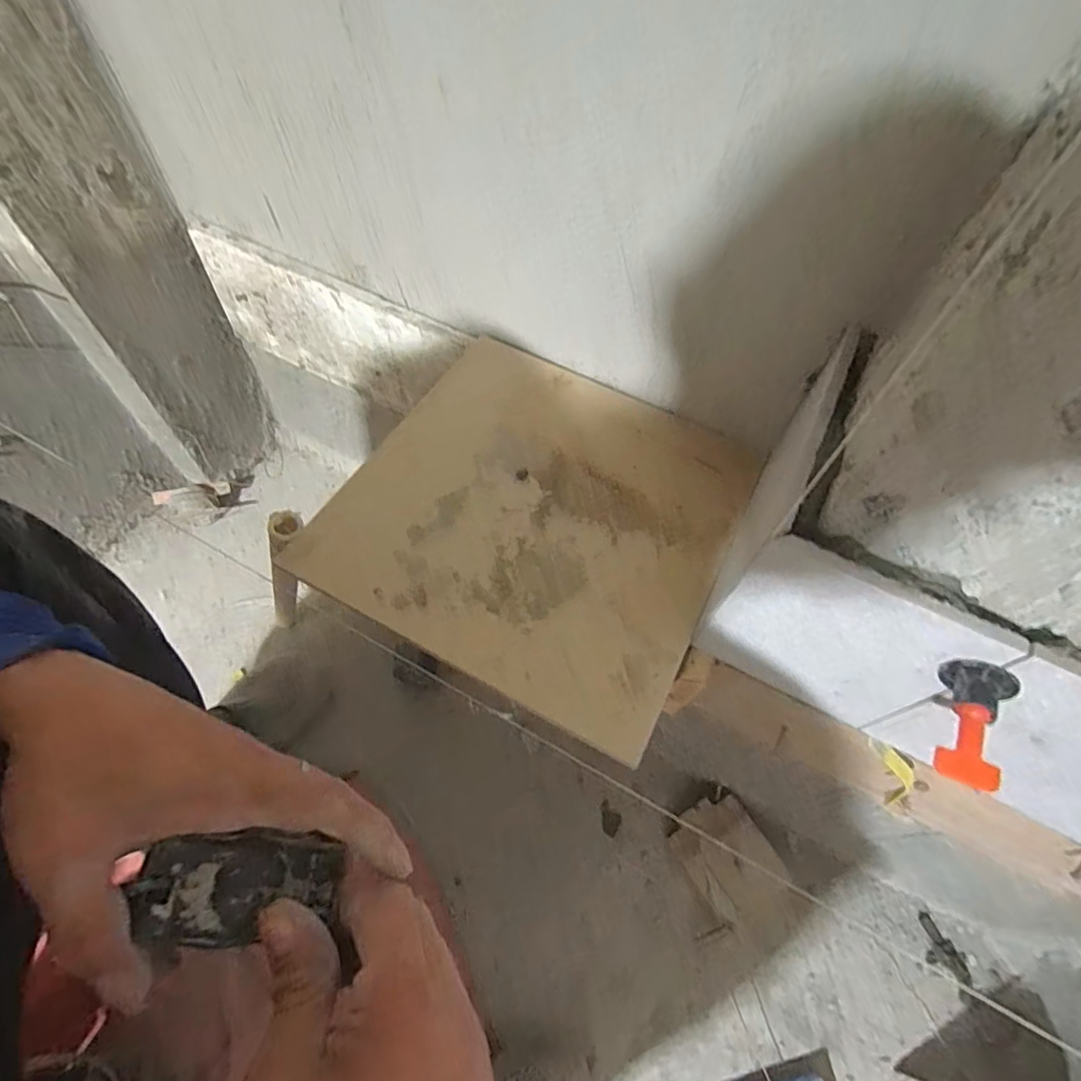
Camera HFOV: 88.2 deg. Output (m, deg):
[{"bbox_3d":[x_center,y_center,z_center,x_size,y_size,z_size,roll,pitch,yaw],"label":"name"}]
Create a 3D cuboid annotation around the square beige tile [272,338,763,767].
[{"bbox_3d":[0.002,-0.027,0.453,0.294,0.015,0.287,28,61,13],"label":"square beige tile"}]

